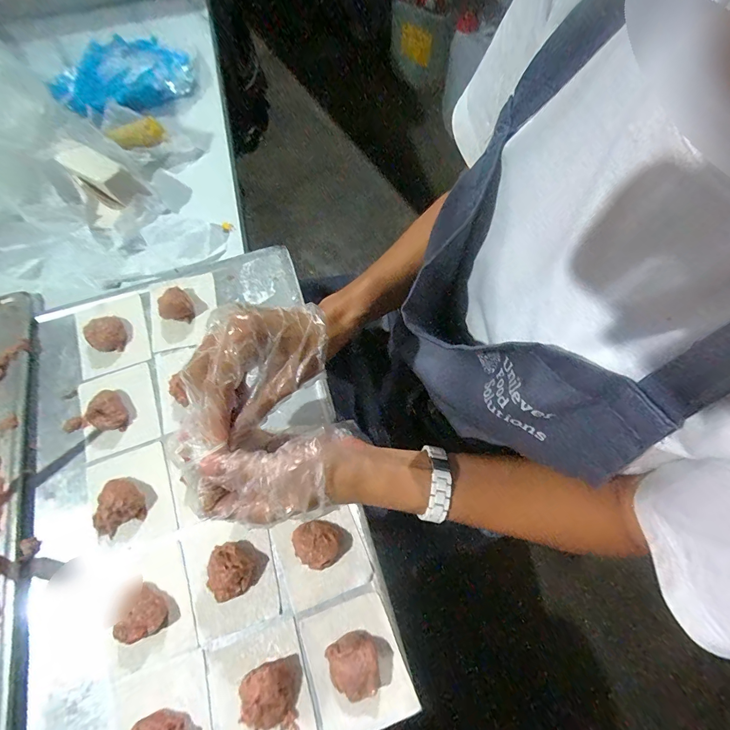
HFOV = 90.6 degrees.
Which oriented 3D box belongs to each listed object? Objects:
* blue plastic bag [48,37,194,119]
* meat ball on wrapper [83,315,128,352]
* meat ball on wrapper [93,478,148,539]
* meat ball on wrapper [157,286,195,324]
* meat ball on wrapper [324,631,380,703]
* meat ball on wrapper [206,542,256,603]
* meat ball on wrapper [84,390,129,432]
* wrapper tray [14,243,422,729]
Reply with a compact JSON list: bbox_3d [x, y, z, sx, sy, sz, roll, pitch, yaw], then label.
[{"bbox_3d":[-0.358,-0.433,0.529,0.207,0.042,0.151,-25,71,-7],"label":"blue plastic bag"},{"bbox_3d":[-0.275,-0.033,0.387,0.037,0.020,0.036,32,74,12],"label":"meat ball on wrapper"},{"bbox_3d":[-0.221,0.129,0.323,0.040,0.023,0.046,17,71,8],"label":"meat ball on wrapper"},{"bbox_3d":[-0.208,-0.065,0.395,0.033,0.017,0.043,-36,73,-11],"label":"meat ball on wrapper"},{"bbox_3d":[-0.009,0.232,0.278,0.037,0.018,0.039,-1,70,1],"label":"meat ball on wrapper"},{"bbox_3d":[-0.112,0.174,0.304,0.037,0.024,0.042,-1,70,1],"label":"meat ball on wrapper"},{"bbox_3d":[-0.252,0.046,0.357,0.036,0.021,0.036,-1,70,1],"label":"meat ball on wrapper"},{"bbox_3d":[-0.169,0.103,0.335,0.295,0.024,0.448,-16,70,-5],"label":"wrapper tray"}]

